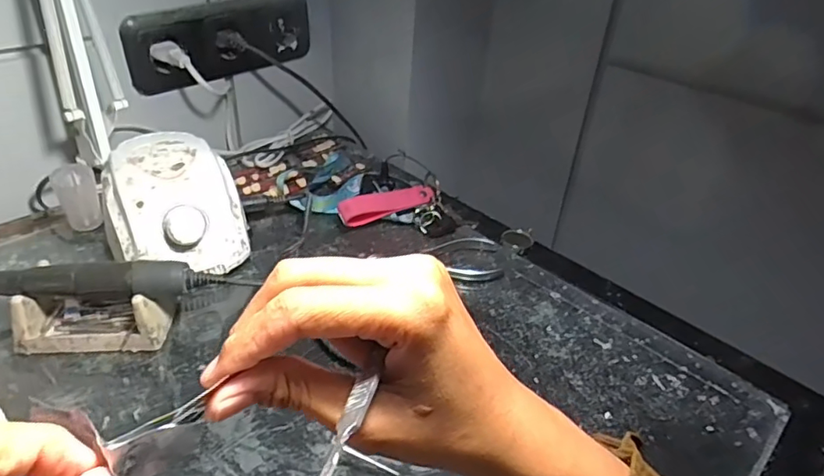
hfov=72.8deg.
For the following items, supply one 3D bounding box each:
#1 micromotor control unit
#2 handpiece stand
[{"bbox_3d":[-0.213,-0.027,0.494,0.107,0.085,0.142,-15,41,-26],"label":"micromotor control unit"},{"bbox_3d":[-0.232,0.058,0.412,0.103,0.041,0.045,2,36,-5],"label":"handpiece stand"}]

